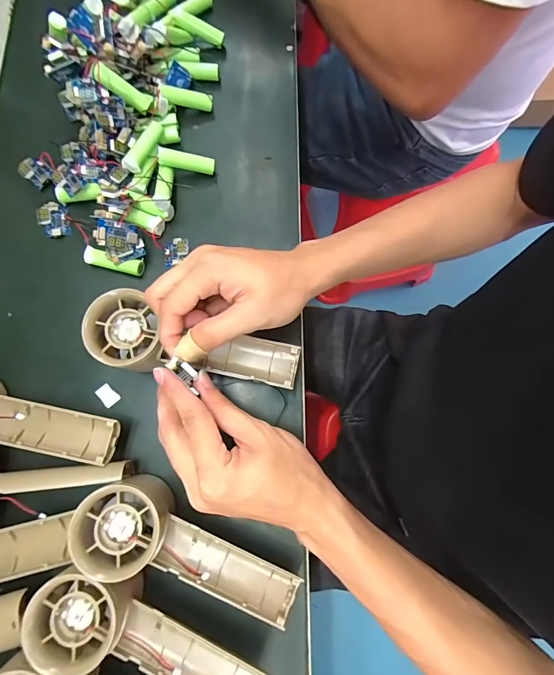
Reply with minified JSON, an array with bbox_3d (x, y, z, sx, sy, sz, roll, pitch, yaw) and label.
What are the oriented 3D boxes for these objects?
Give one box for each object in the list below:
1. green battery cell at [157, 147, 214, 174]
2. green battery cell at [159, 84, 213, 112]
[{"bbox_3d":[-0.083,-0.161,0.331,0.049,0.014,0.010,4,77,-19],"label":"green battery cell"},{"bbox_3d":[-0.086,-0.226,0.342,0.049,0.017,0.012,-2,77,-23],"label":"green battery cell"}]

